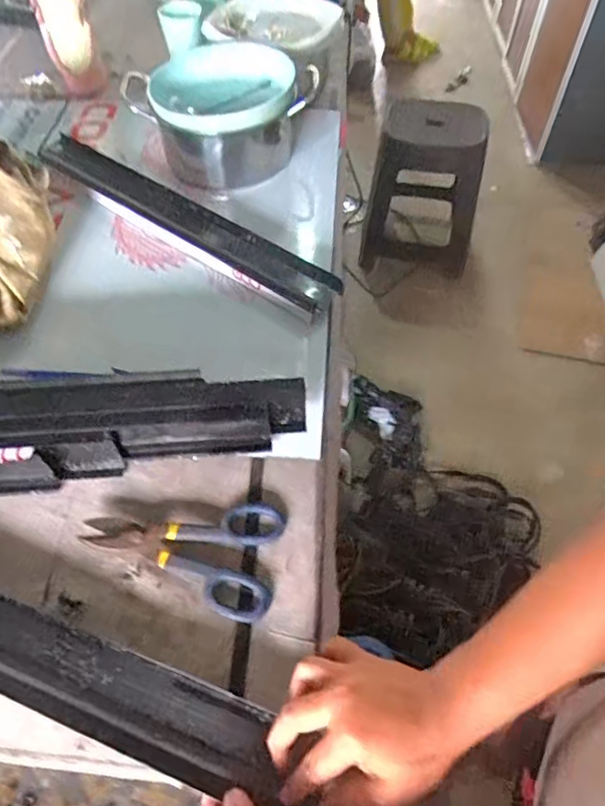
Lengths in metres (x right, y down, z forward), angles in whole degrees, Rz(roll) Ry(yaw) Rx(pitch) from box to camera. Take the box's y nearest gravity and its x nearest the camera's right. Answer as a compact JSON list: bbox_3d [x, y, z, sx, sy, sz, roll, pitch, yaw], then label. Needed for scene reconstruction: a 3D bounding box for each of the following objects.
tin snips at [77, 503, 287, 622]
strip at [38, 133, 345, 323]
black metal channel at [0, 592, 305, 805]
[{"bbox_3d":[-0.120,0.141,0.555,0.189,0.018,0.112,7,56,6],"label":"tin snips"},{"bbox_3d":[-0.193,-0.278,0.829,0.565,0.023,0.083,33,62,21],"label":"strip"},{"bbox_3d":[-0.255,0.214,0.496,0.555,0.018,0.069,18,59,12],"label":"black metal channel"}]

